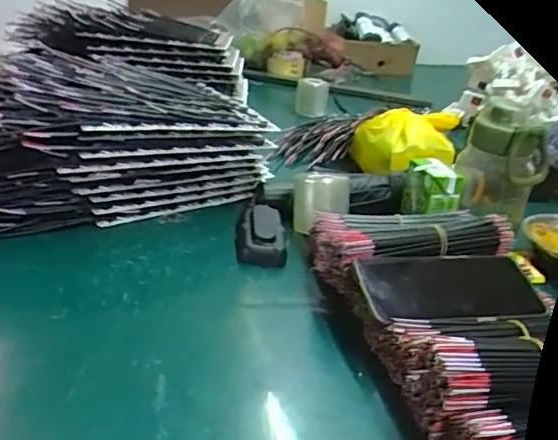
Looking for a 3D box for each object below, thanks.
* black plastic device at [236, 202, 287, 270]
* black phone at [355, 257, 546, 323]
[{"bbox_3d":[-0.020,0.017,0.651,0.052,0.033,0.100,2,24,-7],"label":"black plastic device"},{"bbox_3d":[0.147,0.057,0.508,0.152,0.009,0.072,-2,42,-11],"label":"black phone"}]

